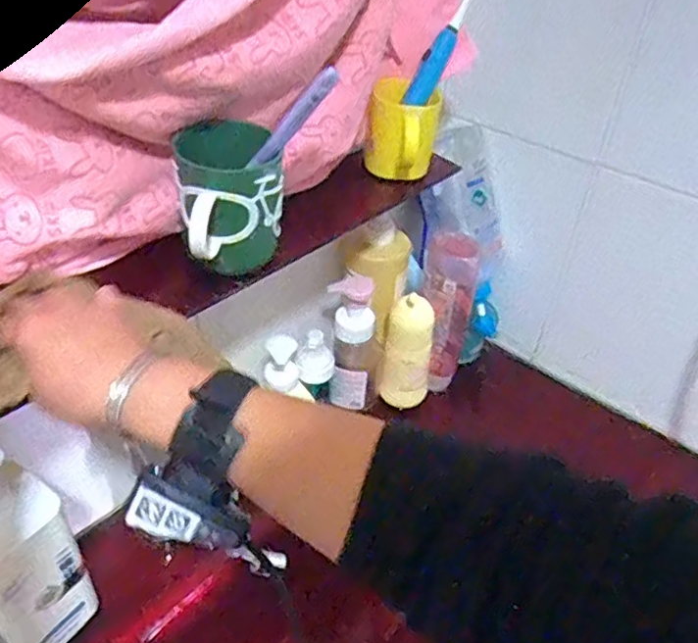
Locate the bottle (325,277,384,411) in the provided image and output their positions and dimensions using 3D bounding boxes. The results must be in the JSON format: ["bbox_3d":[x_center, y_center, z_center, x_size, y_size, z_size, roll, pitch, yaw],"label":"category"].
[{"bbox_3d":[0.007,0.030,0.732,0.060,0.168,0.060,14,39,14],"label":"bottle"}]

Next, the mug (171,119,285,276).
[{"bbox_3d":[-0.087,-0.088,0.463,0.076,0.097,0.084,-9,39,-15],"label":"mug"}]

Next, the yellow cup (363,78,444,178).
[{"bbox_3d":[0.054,-0.194,0.623,0.071,0.089,0.066,4,38,2],"label":"yellow cup"}]

